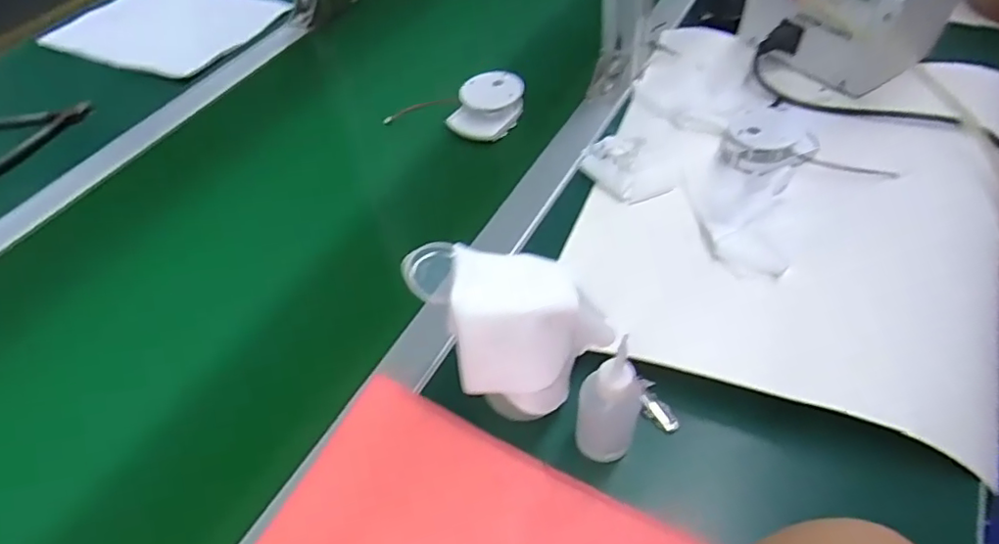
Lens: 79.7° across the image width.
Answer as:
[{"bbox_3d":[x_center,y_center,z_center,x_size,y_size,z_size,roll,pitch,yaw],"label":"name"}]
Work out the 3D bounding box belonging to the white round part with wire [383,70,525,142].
[{"bbox_3d":[-0.044,-0.185,0.642,0.133,0.035,0.080,19,53,21],"label":"white round part with wire"}]

